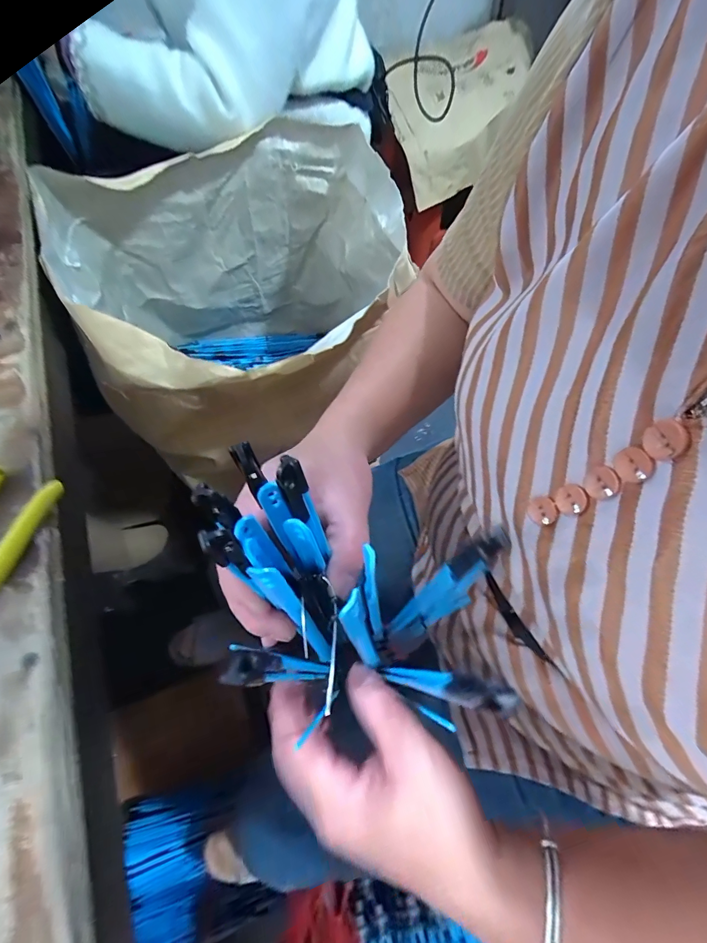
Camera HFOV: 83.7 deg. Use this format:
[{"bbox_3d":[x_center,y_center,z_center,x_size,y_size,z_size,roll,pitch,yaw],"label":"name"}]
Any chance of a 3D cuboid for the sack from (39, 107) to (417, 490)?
[{"bbox_3d":[-0.132,-0.205,0.570,0.397,0.351,0.406,-36,69,-17],"label":"sack"}]

